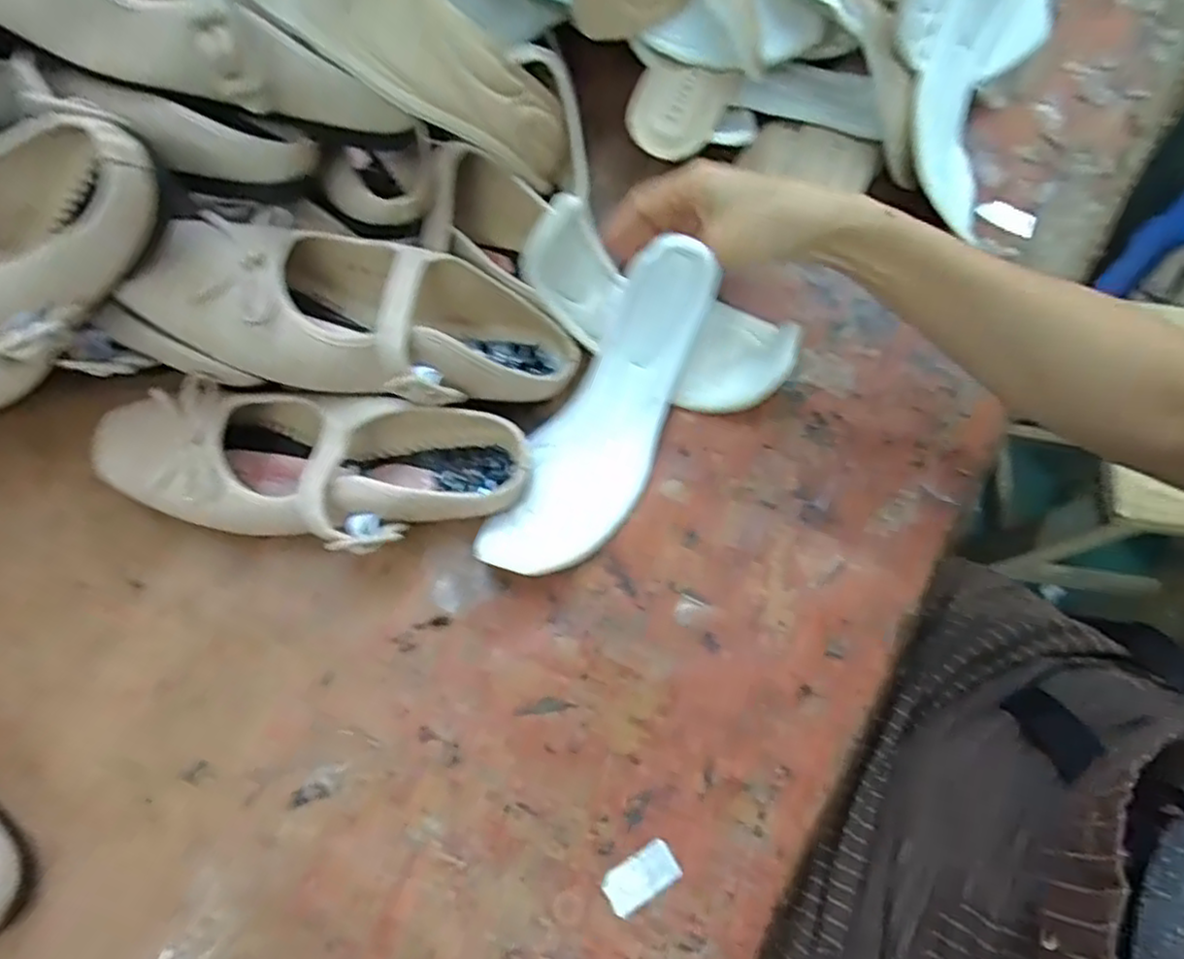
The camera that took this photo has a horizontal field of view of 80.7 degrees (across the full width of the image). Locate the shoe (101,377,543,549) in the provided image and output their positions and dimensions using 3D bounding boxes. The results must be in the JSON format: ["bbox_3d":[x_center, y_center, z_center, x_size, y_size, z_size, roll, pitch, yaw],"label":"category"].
[{"bbox_3d":[-0.161,-0.005,0.412,0.235,0.052,0.085,7,72,0],"label":"shoe"}]

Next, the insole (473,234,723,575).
[{"bbox_3d":[0.010,-0.039,0.423,0.070,0.062,0.206,28,95,7],"label":"insole"}]

